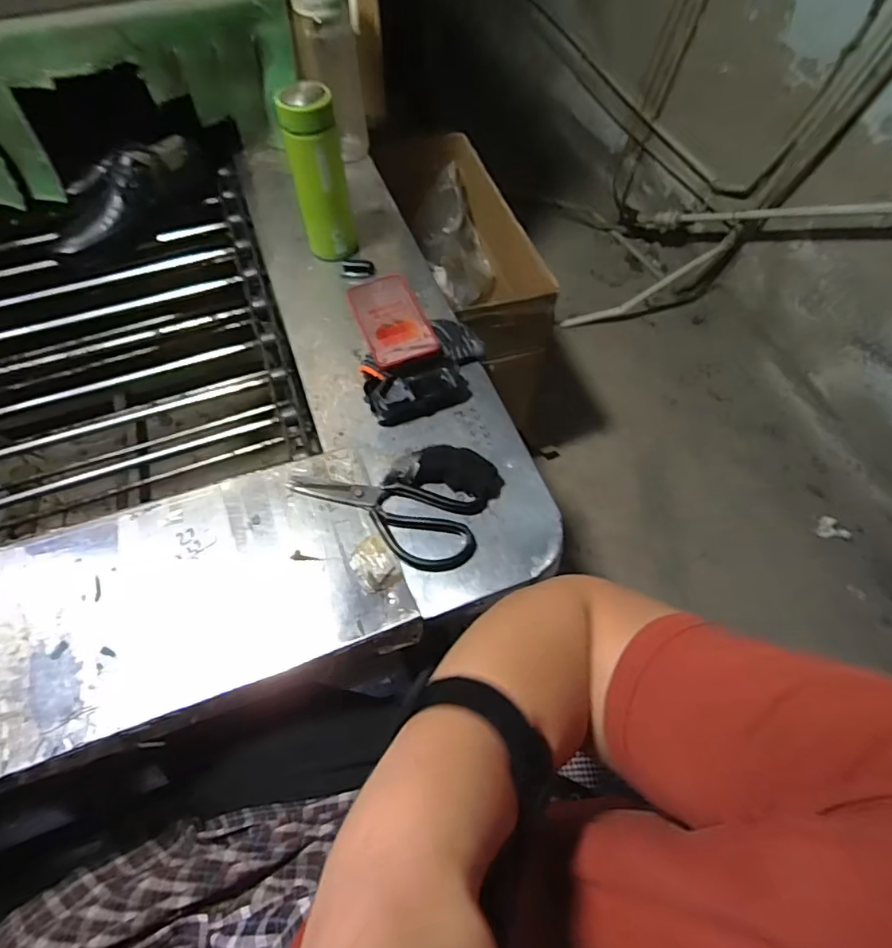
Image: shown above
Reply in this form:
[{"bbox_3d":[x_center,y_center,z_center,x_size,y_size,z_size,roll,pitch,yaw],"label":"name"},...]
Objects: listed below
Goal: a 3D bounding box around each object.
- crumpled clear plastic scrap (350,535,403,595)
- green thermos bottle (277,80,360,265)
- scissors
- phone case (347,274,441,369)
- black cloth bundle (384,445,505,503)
[{"bbox_3d":[-0.068,0.088,0.531,0.042,0.004,0.054,-27,63,-16],"label":"crumpled clear plastic scrap"},{"bbox_3d":[-0.154,-0.357,0.674,0.067,0.201,0.057,-6,60,-4],"label":"green thermos bottle"},{"bbox_3d":[-0.064,0.046,0.545,0.198,0.017,0.080,7,60,3],"label":"scissors"},{"bbox_3d":[-0.067,-0.192,0.671,0.077,0.009,0.156,-21,59,-6],"label":"phone case"},{"bbox_3d":[0.001,-0.004,0.573,0.118,0.032,0.042,7,60,3],"label":"black cloth bundle"}]

